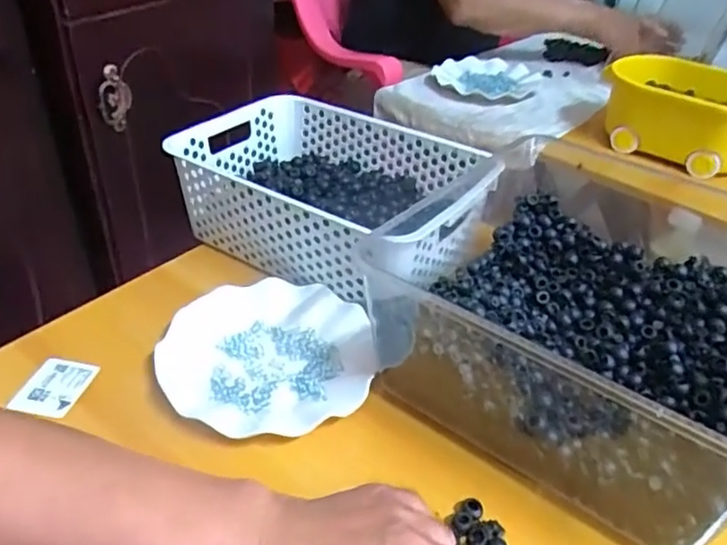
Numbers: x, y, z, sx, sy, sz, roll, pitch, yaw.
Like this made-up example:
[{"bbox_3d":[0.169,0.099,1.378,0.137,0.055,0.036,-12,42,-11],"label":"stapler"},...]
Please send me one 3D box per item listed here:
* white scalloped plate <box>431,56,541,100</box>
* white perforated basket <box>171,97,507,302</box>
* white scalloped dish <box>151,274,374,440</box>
[{"bbox_3d":[0.219,-0.349,1.150,0.180,0.034,0.180,2,36,-2],"label":"white scalloped plate"},{"bbox_3d":[-0.037,-0.087,0.697,0.298,0.099,0.216,26,41,27],"label":"white perforated basket"},{"bbox_3d":[-0.083,0.072,0.566,0.178,0.029,0.169,2,36,-2],"label":"white scalloped dish"}]

